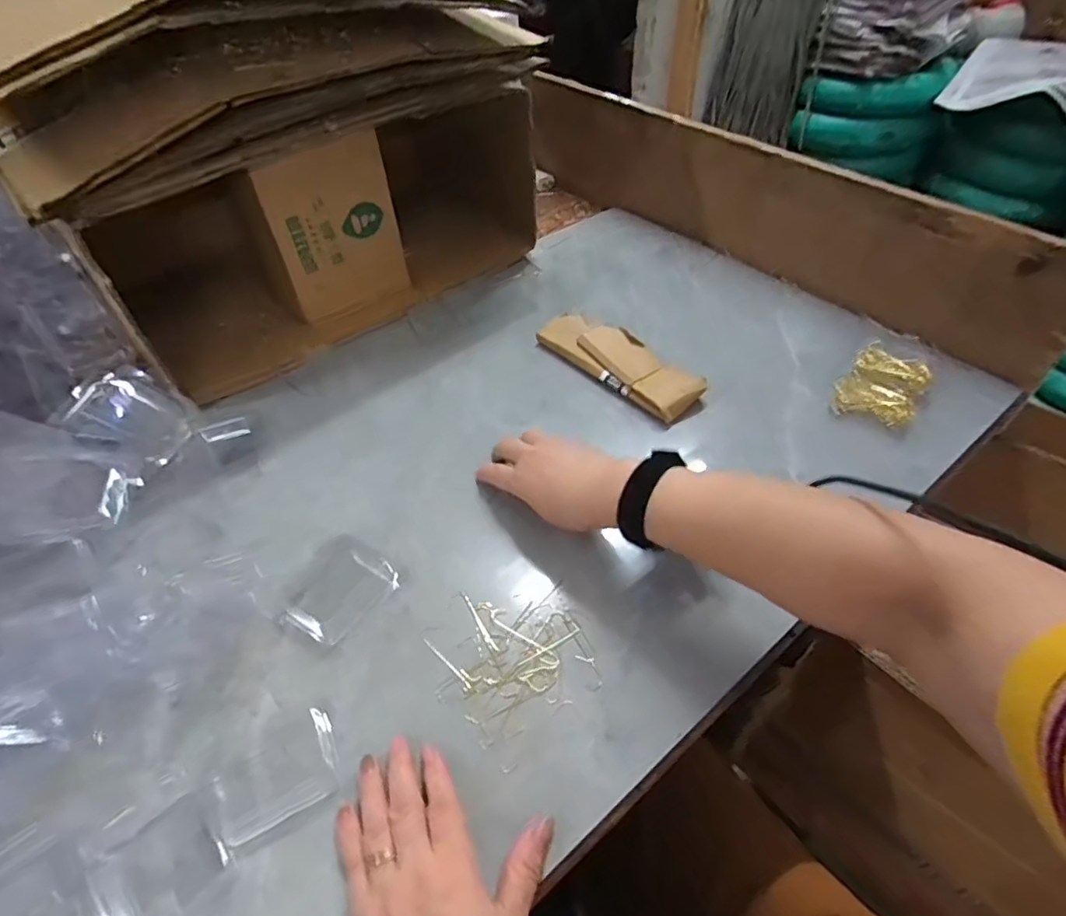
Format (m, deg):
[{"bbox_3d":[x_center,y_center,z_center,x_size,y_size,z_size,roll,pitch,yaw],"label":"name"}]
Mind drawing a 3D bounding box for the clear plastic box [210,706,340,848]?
[{"bbox_3d":[-0.162,0.199,0.372,0.076,0.018,0.052,-26,50,-21],"label":"clear plastic box"}]

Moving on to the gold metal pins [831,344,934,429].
[{"bbox_3d":[0.355,-0.076,0.600,0.072,0.019,0.106,29,53,27],"label":"gold metal pins"}]

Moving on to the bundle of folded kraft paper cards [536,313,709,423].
[{"bbox_3d":[0.094,-0.106,0.641,0.065,0.028,0.193,-33,53,-27],"label":"bundle of folded kraft paper cards"}]

